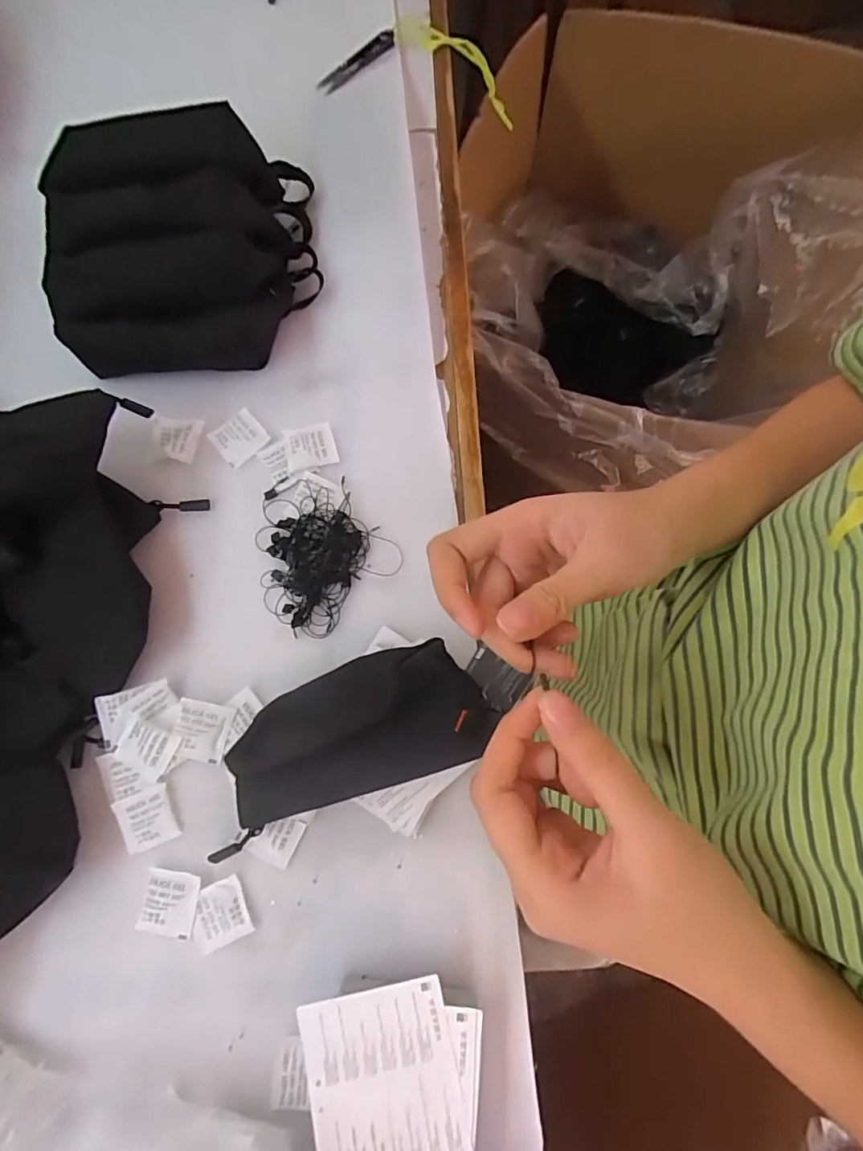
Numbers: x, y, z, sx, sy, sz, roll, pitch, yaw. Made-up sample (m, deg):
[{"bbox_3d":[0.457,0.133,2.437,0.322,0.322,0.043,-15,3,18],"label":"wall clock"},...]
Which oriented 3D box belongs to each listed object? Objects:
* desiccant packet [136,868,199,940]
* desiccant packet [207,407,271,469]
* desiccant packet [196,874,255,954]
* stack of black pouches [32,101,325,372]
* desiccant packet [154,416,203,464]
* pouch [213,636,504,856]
[{"bbox_3d":[-0.179,0.224,0.356,0.040,0.004,0.040,8,78,3],"label":"desiccant packet"},{"bbox_3d":[-0.161,-0.116,0.436,0.041,0.005,0.037,-40,79,-7],"label":"desiccant packet"},{"bbox_3d":[-0.144,0.231,0.357,0.033,0.004,0.039,-24,78,-4],"label":"desiccant packet"},{"bbox_3d":[-0.205,-0.273,0.436,0.201,0.085,0.194,-1,77,1],"label":"stack of black pouches"},{"bbox_3d":[-0.214,-0.116,0.436,0.036,0.006,0.038,12,78,4],"label":"desiccant packet"},{"bbox_3d":[-0.060,0.102,0.322,0.205,0.038,0.079,-27,77,22],"label":"pouch"}]

